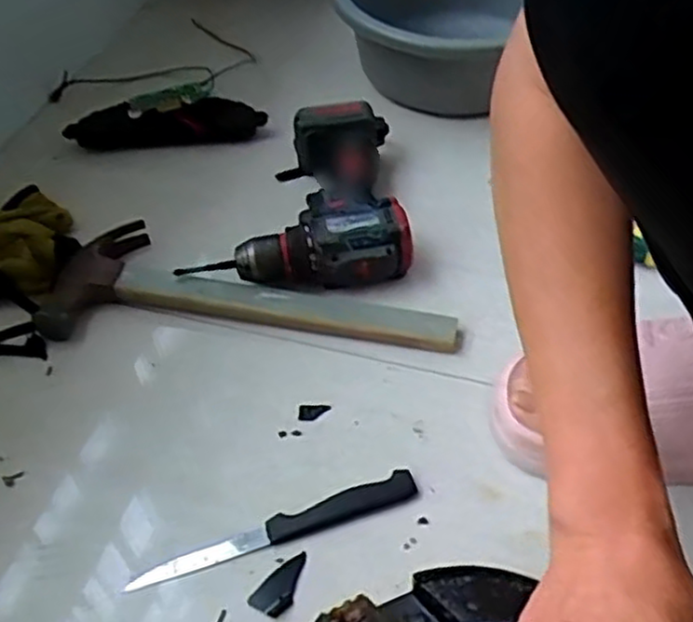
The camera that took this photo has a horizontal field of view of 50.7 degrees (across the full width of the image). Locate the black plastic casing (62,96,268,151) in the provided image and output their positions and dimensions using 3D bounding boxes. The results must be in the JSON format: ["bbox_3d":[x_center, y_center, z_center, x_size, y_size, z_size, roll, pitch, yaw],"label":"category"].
[{"bbox_3d":[-0.185,-0.191,0.756,0.195,0.053,0.025,-6,48,-3],"label":"black plastic casing"}]

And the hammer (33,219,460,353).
[{"bbox_3d":[-0.076,-0.022,0.602,0.322,0.031,0.122,2,48,5],"label":"hammer"}]

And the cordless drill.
[{"bbox_3d":[-0.034,-0.103,0.656,0.181,0.064,0.196,2,48,4],"label":"cordless drill"}]

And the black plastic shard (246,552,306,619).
[{"bbox_3d":[-0.039,0.168,0.452,0.023,0.004,0.043,30,55,26],"label":"black plastic shard"}]

